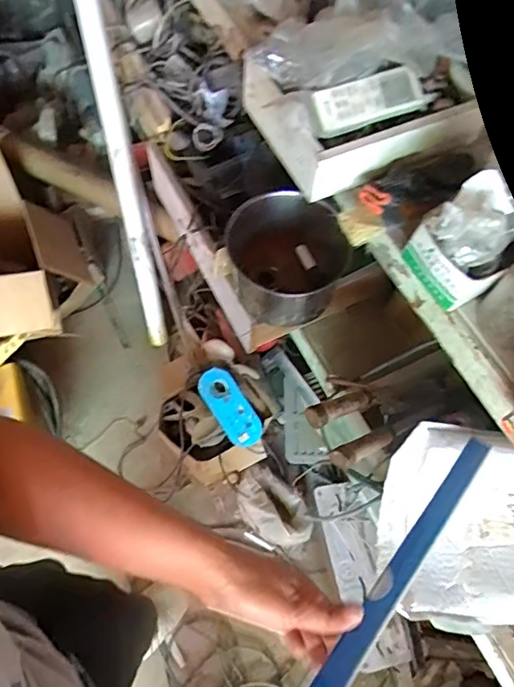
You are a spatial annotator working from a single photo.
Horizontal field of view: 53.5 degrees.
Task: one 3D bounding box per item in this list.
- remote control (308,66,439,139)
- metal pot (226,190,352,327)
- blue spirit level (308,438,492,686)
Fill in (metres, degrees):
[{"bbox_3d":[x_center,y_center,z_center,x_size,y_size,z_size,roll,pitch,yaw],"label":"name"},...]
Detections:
[{"bbox_3d":[0.126,-0.270,0.571,0.137,0.022,0.049,-18,102,-6],"label":"remote control"},{"bbox_3d":[0.056,-0.133,0.853,0.181,0.130,0.189,1,63,-3],"label":"metal pot"},{"bbox_3d":[0.109,0.210,0.428,0.024,0.010,0.351,26,55,34],"label":"blue spirit level"}]

